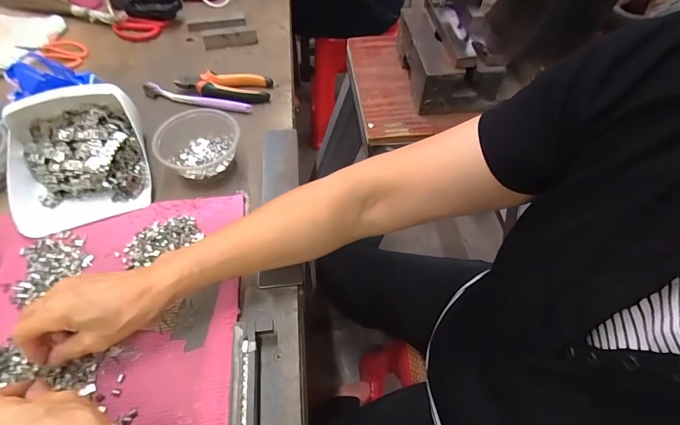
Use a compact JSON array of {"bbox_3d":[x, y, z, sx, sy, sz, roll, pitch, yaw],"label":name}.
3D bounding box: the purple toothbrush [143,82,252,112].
[{"bbox_3d":[-0.228,-0.179,0.571,0.178,0.017,0.017,13,55,6],"label":"purple toothbrush"}]

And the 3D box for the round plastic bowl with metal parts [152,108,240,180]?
[{"bbox_3d":[-0.192,-0.093,0.488,0.109,0.050,0.100,1,55,-2],"label":"round plastic bowl with metal parts"}]

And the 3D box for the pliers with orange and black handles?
[{"bbox_3d":[-0.188,-0.201,0.584,0.149,0.024,0.064,3,55,-1],"label":"pliers with orange and black handles"}]

